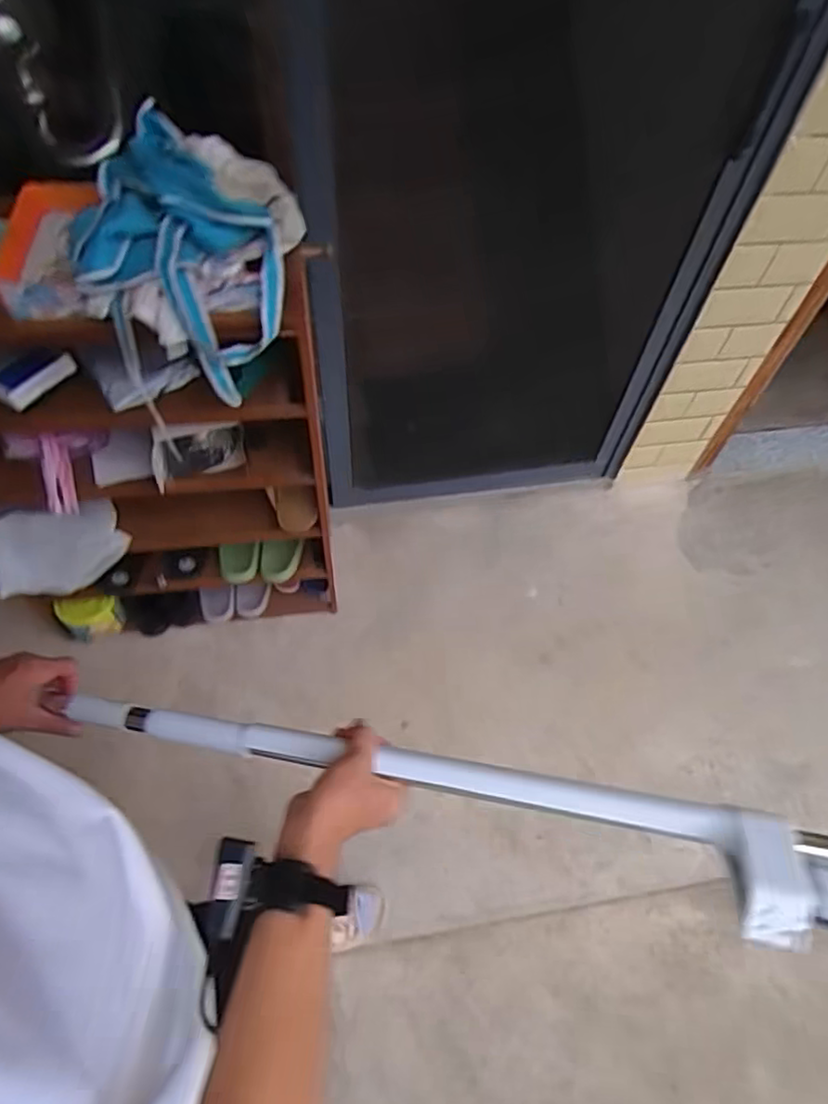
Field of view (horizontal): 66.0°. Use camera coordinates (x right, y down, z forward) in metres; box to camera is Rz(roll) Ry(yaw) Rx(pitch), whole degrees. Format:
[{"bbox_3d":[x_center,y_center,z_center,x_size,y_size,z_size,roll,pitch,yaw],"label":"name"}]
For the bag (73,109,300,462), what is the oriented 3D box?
[{"bbox_3d":[-0.304,-0.390,0.890,0.275,0.275,0.247,-28,65,-19],"label":"bag"}]

